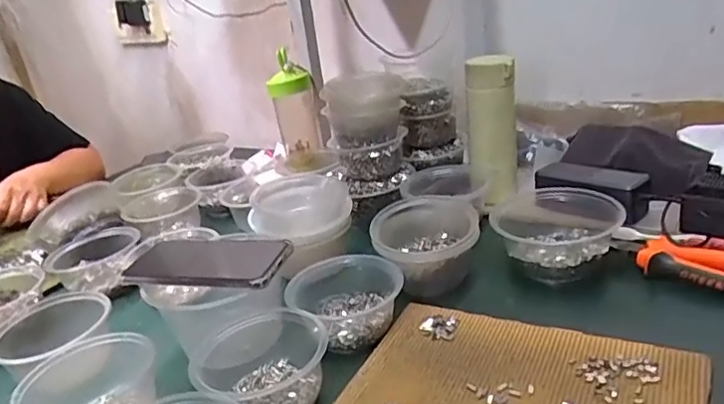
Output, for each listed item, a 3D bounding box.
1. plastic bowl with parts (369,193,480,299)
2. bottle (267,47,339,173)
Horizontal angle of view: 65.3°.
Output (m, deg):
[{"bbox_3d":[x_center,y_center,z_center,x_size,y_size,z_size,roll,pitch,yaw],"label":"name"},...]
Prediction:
[{"bbox_3d":[0.072,0.047,0.632,0.115,0.067,0.116,-4,24,11],"label":"plastic bowl with parts"},{"bbox_3d":[-0.113,-0.151,0.985,0.079,0.198,0.061,-15,24,-15],"label":"bottle"}]

